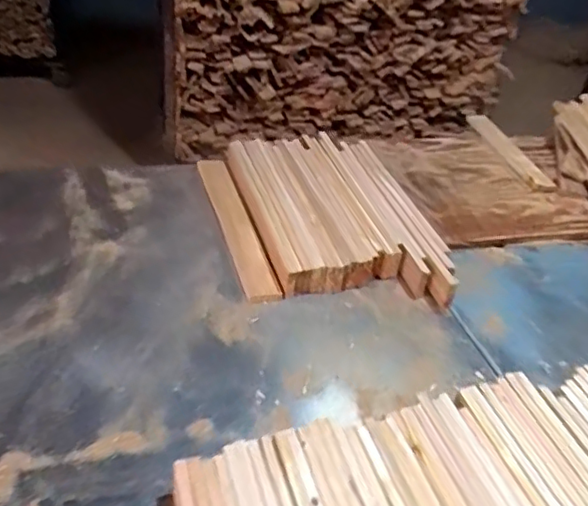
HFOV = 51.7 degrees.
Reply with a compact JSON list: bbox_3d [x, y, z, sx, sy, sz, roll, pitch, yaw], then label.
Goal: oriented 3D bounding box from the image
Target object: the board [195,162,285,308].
[{"bbox_3d":[-0.129,-0.076,1.249,0.064,0.021,0.508,-3,35,-18],"label":"board"}]

